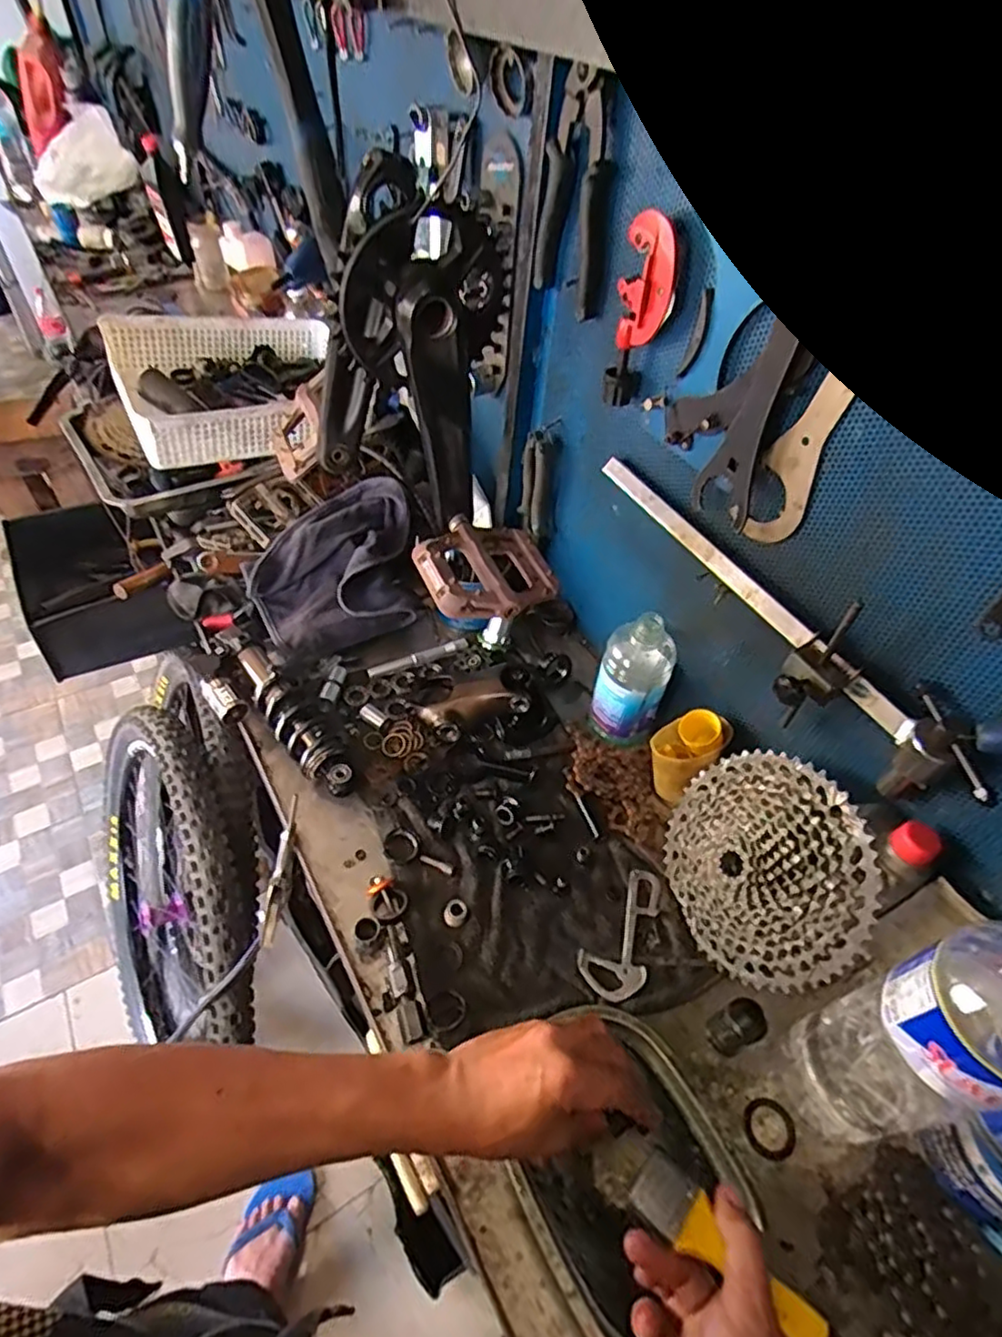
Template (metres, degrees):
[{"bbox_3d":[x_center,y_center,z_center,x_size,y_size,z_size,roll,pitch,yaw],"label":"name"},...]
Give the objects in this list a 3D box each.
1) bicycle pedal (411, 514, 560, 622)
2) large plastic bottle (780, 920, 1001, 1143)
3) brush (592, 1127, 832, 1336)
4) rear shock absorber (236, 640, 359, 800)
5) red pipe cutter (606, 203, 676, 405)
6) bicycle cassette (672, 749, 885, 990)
[{"bbox_3d":[-0.014,-0.087,0.545,0.109,0.028,0.105,-19,53,-21],"label":"bicycle pedal"},{"bbox_3d":[0.287,0.242,0.432,0.091,0.303,0.085,-8,50,-12],"label":"large plastic bottle"},{"bbox_3d":[0.121,0.336,0.386,0.140,0.013,0.040,32,53,23],"label":"brush"},{"bbox_3d":[-0.227,0.054,0.715,0.052,0.050,0.206,-29,57,-27],"label":"rear shock absorber"},{"bbox_3d":[0.119,-0.301,0.563,0.041,0.148,0.024,12,48,5],"label":"red pipe cutter"},{"bbox_3d":[0.217,0.170,0.569,0.046,0.189,0.197,14,47,-38],"label":"bicycle cassette"}]

